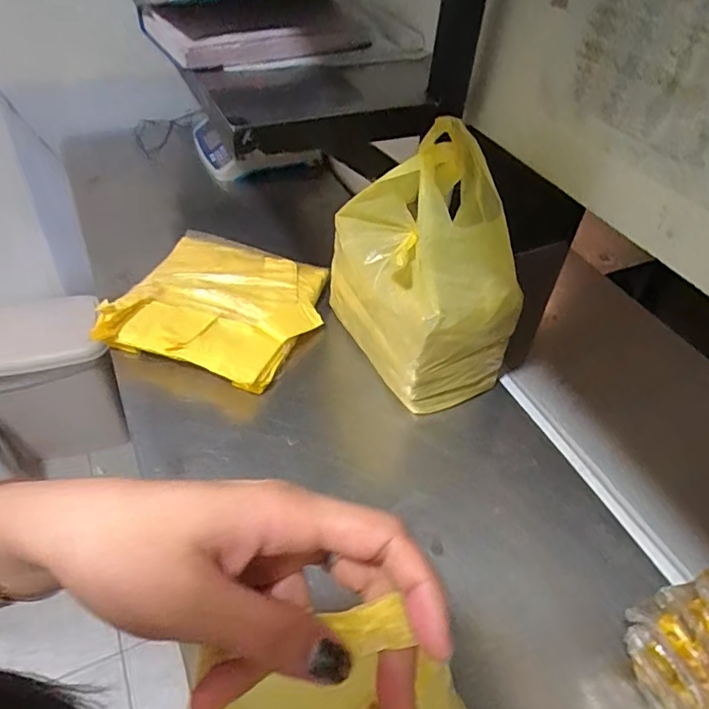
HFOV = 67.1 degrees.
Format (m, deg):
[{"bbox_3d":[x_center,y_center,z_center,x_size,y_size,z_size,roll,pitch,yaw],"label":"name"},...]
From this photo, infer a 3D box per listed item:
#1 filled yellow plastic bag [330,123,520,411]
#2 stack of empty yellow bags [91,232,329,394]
[{"bbox_3d":[0.083,-0.115,0.661,0.139,0.313,0.228,-18,50,-22],"label":"filled yellow plastic bag"},{"bbox_3d":[-0.198,-0.075,0.787,0.269,0.034,0.272,21,47,14],"label":"stack of empty yellow bags"}]

